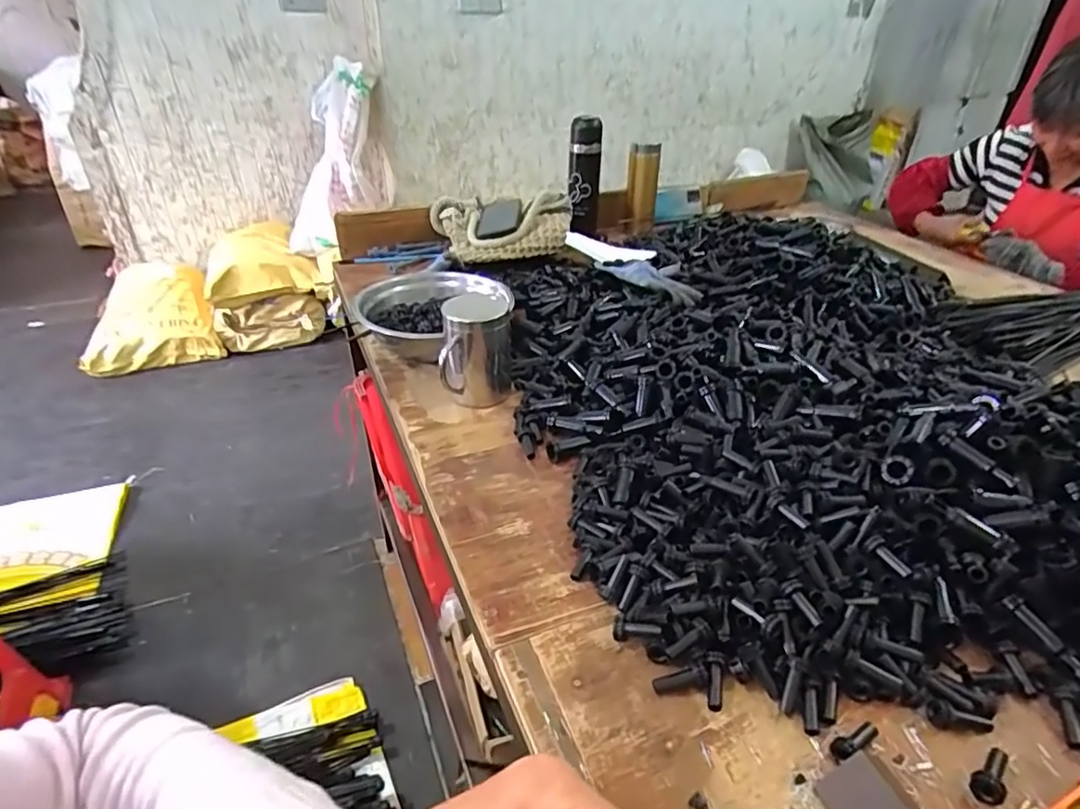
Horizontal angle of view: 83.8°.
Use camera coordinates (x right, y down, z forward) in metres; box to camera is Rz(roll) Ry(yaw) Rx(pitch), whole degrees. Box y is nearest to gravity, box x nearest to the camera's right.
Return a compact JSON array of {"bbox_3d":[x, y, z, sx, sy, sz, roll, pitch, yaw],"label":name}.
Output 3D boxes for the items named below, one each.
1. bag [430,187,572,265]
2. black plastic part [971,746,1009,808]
[{"bbox_3d":[-0.071,-0.338,1.124,0.266,0.067,0.201,-3,34,-6],"label":"bag"},{"bbox_3d":[0.291,0.237,0.386,0.042,0.016,0.018,-15,33,-40],"label":"black plastic part"}]

